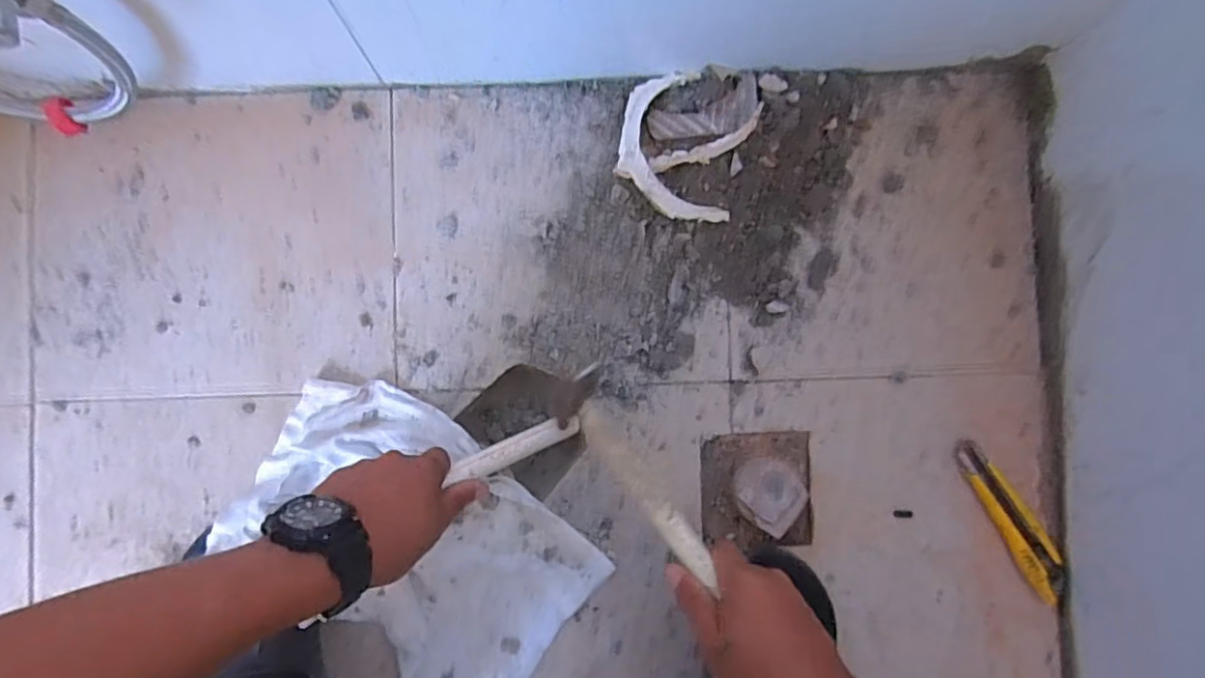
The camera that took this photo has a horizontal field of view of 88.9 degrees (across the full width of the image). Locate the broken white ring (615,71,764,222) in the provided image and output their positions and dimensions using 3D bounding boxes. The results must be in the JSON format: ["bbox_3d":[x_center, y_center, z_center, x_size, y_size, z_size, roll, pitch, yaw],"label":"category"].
[{"bbox_3d":[0.070,-0.173,0.540,0.109,0.022,0.128,21,86,-2],"label":"broken white ring"}]

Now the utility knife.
[{"bbox_3d":[0.371,0.162,0.551,0.035,0.015,0.155,-29,89,-5],"label":"utility knife"}]

